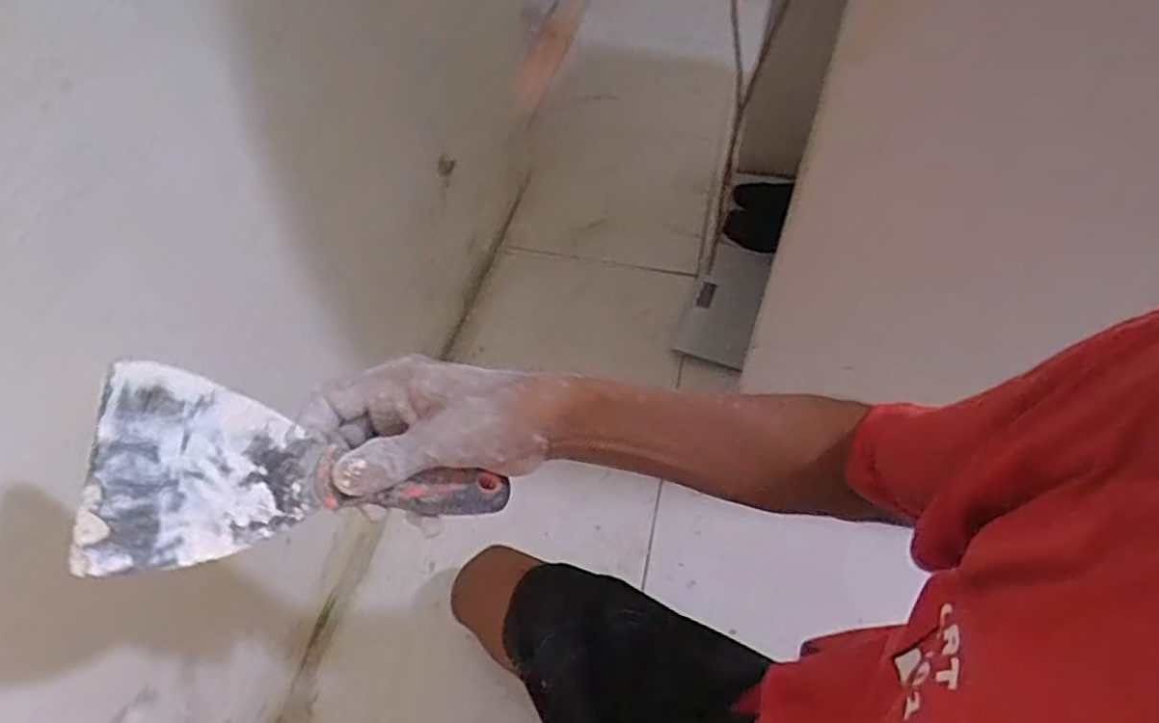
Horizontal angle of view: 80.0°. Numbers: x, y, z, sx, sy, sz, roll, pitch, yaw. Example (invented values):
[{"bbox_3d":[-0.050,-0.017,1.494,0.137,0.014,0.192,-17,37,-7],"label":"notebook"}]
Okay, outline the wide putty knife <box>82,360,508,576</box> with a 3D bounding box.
[{"bbox_3d":[-0.125,0.061,0.342,0.193,0.018,0.089,14,45,-32],"label":"wide putty knife"}]

